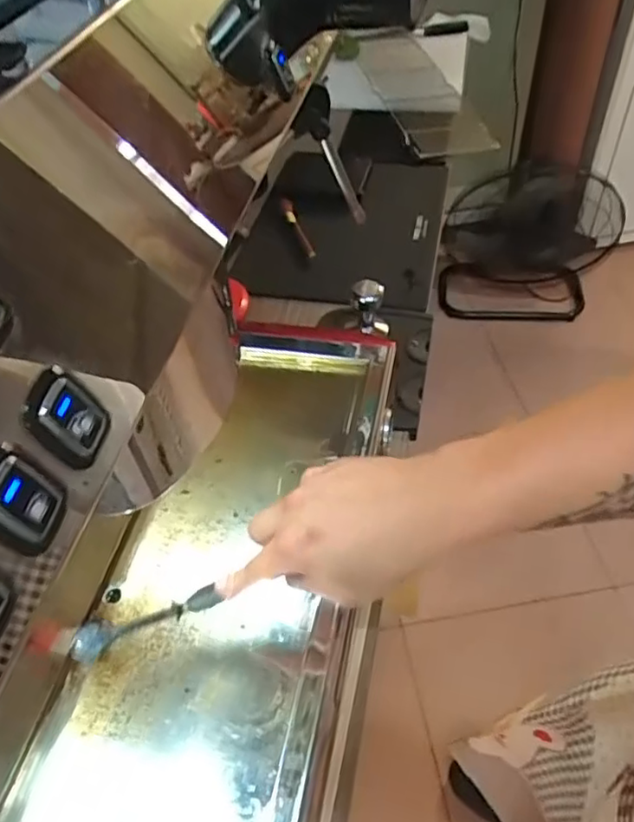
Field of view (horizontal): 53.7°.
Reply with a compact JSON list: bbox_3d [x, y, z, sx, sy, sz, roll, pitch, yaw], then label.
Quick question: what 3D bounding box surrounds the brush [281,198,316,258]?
[{"bbox_3d":[-0.029,-0.287,0.993,0.018,0.017,0.163,-15,50,-8],"label":"brush"}]

